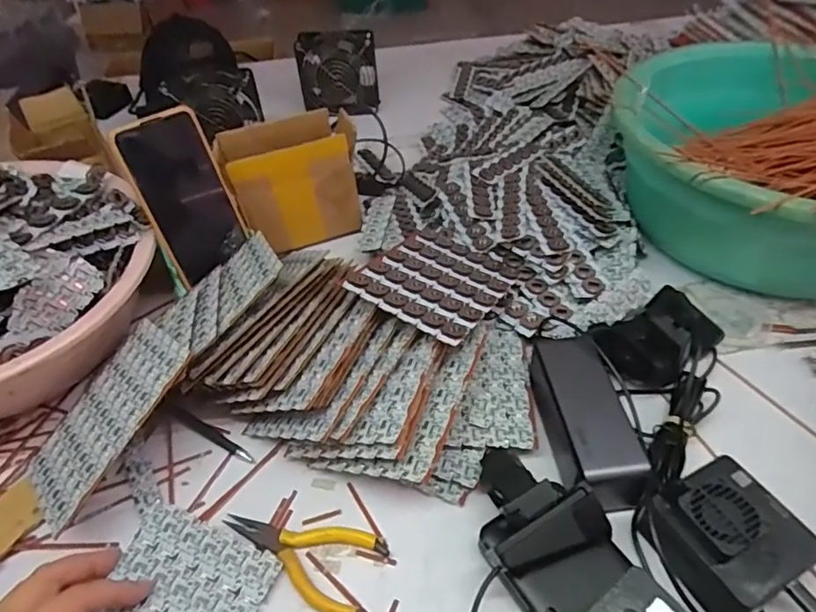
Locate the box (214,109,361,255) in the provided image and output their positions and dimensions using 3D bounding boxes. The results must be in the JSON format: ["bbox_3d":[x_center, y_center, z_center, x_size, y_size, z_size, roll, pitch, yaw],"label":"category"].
[{"bbox_3d":[-0.129,-0.147,0.608,0.140,0.106,0.108,-15,47,-11],"label":"box"}]

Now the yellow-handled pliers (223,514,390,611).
[{"bbox_3d":[-0.078,0.172,0.373,0.117,0.007,0.056,14,48,16],"label":"yellow-handled pliers"}]

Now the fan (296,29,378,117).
[{"bbox_3d":[-0.108,-0.365,0.831,0.118,0.113,0.032,-3,30,1],"label":"fan"}]

